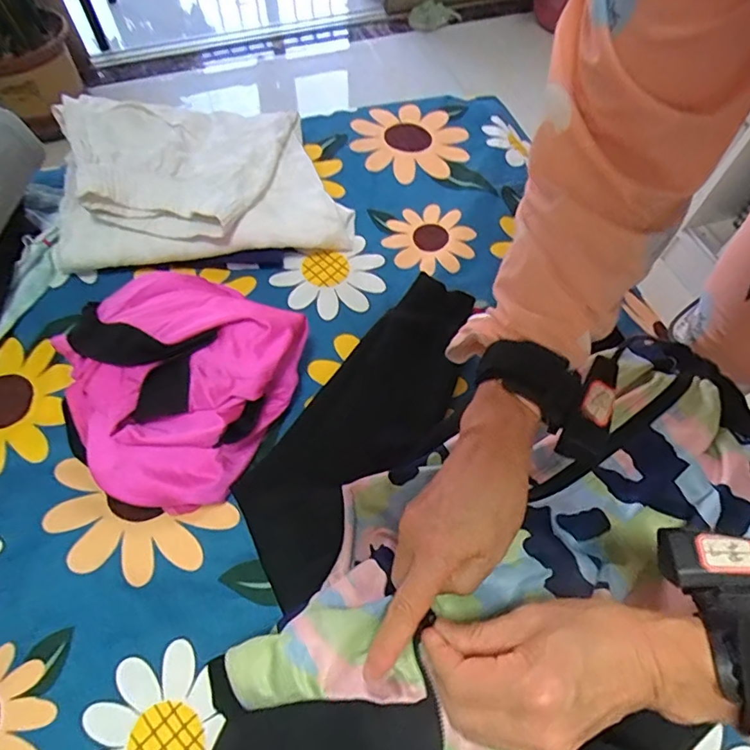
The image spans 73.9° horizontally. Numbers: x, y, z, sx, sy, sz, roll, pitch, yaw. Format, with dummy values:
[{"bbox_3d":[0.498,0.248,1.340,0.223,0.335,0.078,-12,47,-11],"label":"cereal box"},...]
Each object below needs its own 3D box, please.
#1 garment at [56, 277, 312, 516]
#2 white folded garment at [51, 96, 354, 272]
[{"bbox_3d":[-0.190,-0.002,0.451,0.210,0.098,0.193,30,65,16],"label":"garment"},{"bbox_3d":[-0.199,-0.223,0.571,0.314,0.096,0.192,-8,61,-4],"label":"white folded garment"}]

